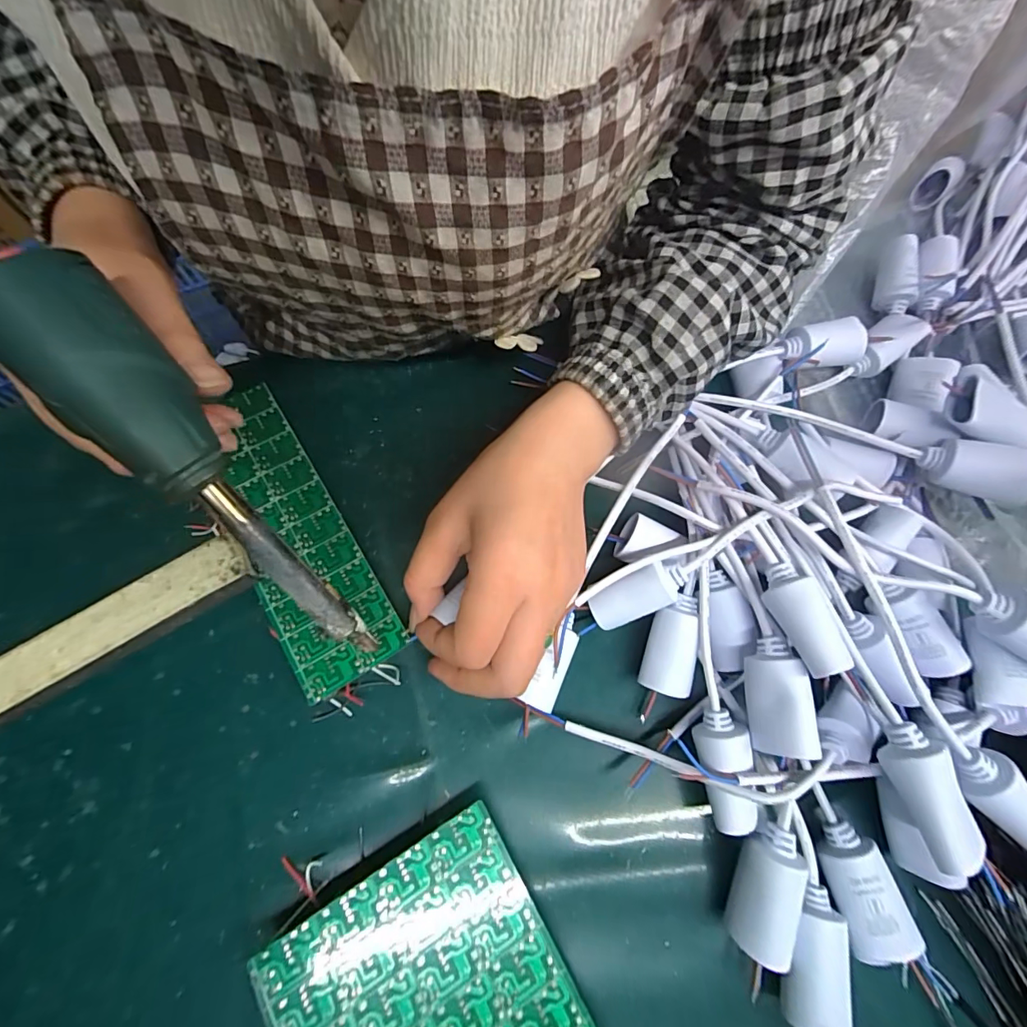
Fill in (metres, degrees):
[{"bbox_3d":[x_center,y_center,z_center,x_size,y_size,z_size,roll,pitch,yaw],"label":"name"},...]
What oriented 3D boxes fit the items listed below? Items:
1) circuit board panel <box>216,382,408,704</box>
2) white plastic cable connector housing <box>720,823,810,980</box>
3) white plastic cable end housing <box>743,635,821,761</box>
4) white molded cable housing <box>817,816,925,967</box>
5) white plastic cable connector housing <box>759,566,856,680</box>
[{"bbox_3d":[-0.126,0.005,0.271,0.058,0.005,0.186,-25,74,-12],"label":"circuit board panel"},{"bbox_3d":[0.113,0.168,0.208,0.021,0.019,0.053,17,84,4],"label":"white plastic cable connector housing"},{"bbox_3d":[0.125,0.085,0.220,0.021,0.022,0.051,3,68,-2],"label":"white plastic cable end housing"},{"bbox_3d":[0.158,0.172,0.217,0.027,0.023,0.050,-13,70,-8],"label":"white molded cable housing"},{"bbox_3d":[0.135,0.048,0.218,0.017,0.021,0.053,-8,54,-6],"label":"white plastic cable connector housing"}]

